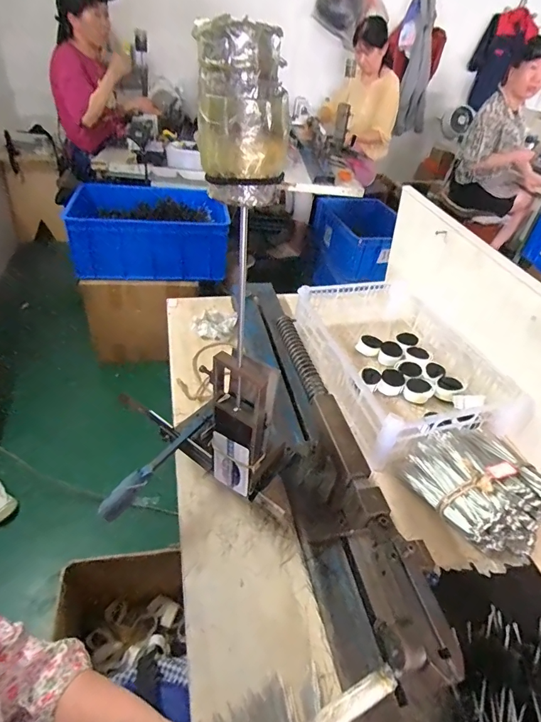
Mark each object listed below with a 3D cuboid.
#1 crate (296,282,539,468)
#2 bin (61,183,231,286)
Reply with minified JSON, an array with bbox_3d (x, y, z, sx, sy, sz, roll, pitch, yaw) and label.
[{"bbox_3d":[0.235,-0.017,0.821,0.287,0.110,0.450,-6,41,-16],"label":"crate"},{"bbox_3d":[-0.509,-0.540,1.683,0.598,0.306,0.379,-9,42,-19],"label":"bin"}]

